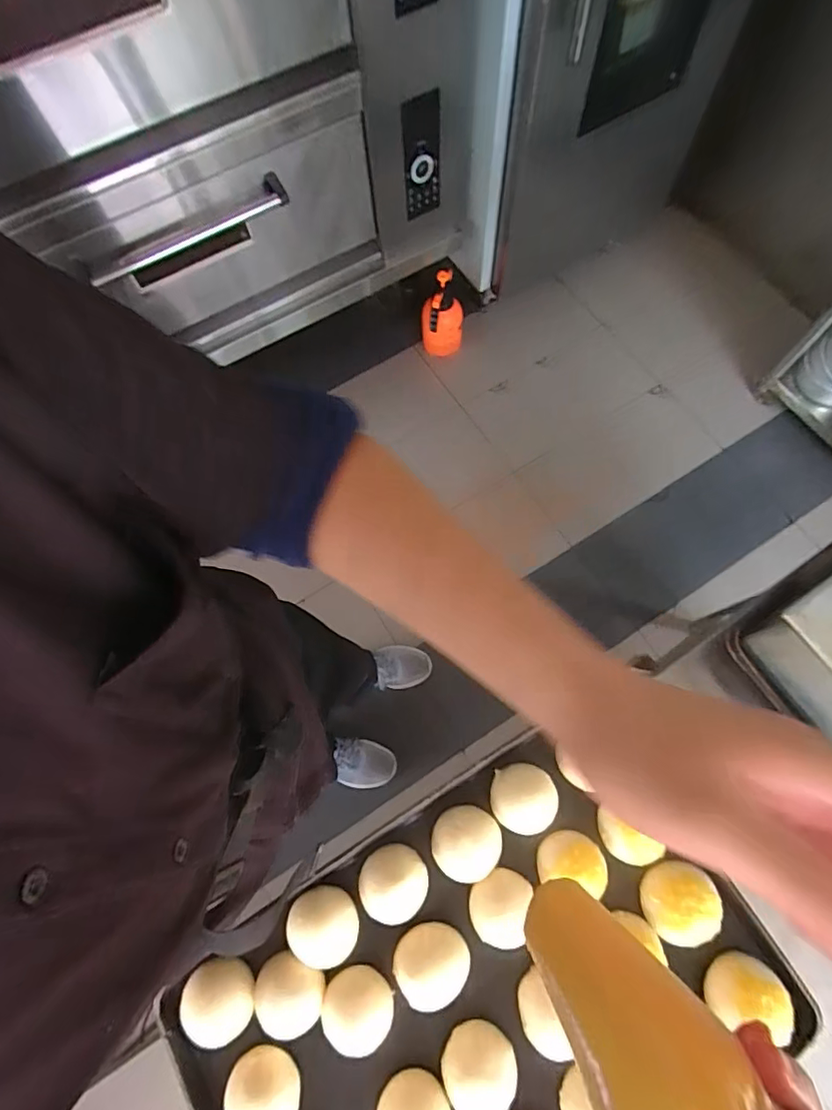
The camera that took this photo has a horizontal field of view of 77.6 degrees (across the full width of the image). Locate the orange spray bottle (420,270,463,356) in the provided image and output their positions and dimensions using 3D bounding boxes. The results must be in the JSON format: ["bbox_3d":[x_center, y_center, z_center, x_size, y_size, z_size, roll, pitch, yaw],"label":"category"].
[{"bbox_3d":[0.077,-0.750,1.604,0.136,0.253,0.144,-1,71,2],"label":"orange spray bottle"}]

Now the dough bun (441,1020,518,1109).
[{"bbox_3d":[0.064,0.530,0.530,0.079,0.034,0.071,-6,71,0],"label":"dough bun"}]

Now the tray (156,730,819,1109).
[{"bbox_3d":[0.067,0.466,0.549,0.564,0.065,0.374,-31,73,-8],"label":"tray"}]

